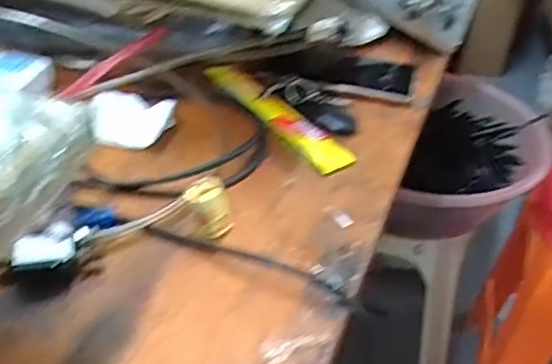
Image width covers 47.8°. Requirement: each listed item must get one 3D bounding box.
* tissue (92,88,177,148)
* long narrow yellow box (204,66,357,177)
[{"bbox_3d":[-0.130,-0.058,0.561,0.072,0.020,0.061,3,38,2],"label":"tissue"},{"bbox_3d":[-0.003,-0.070,0.599,0.034,0.012,0.209,-22,44,-27],"label":"long narrow yellow box"}]

